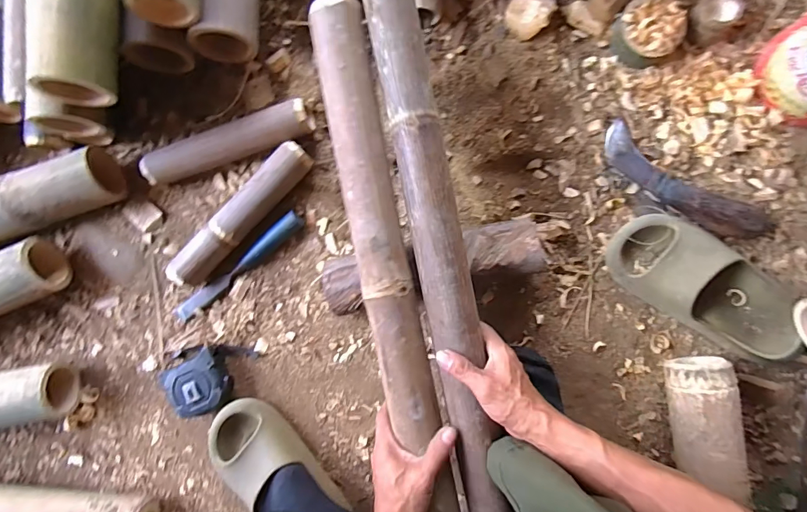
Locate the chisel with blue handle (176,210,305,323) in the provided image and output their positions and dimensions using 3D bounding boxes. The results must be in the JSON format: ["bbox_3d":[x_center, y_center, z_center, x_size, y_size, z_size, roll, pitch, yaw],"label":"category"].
[{"bbox_3d":[-0.234,0.016,0.621,0.226,0.036,0.027,-38,87,4],"label":"chisel with blue handle"}]

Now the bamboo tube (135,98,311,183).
[{"bbox_3d":[-0.243,-0.155,0.616,0.240,0.046,0.048,-18,88,5],"label":"bamboo tube"}]

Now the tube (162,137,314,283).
[{"bbox_3d":[-0.222,-0.056,0.610,0.045,0.052,0.243,45,93,4],"label":"tube"}]

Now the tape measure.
[{"bbox_3d":[-0.281,0.179,0.618,0.076,0.042,0.075,-25,88,4],"label":"tape measure"}]

